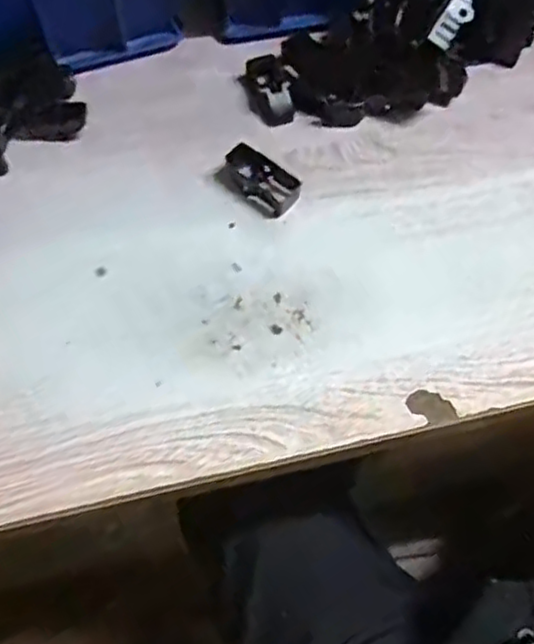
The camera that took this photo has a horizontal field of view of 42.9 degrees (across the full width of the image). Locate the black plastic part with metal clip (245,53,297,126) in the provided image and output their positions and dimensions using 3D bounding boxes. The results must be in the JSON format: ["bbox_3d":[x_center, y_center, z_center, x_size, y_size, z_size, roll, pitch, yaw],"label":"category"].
[{"bbox_3d":[0.003,-0.161,0.467,0.031,0.014,0.048,-13,67,-6],"label":"black plastic part with metal clip"}]

